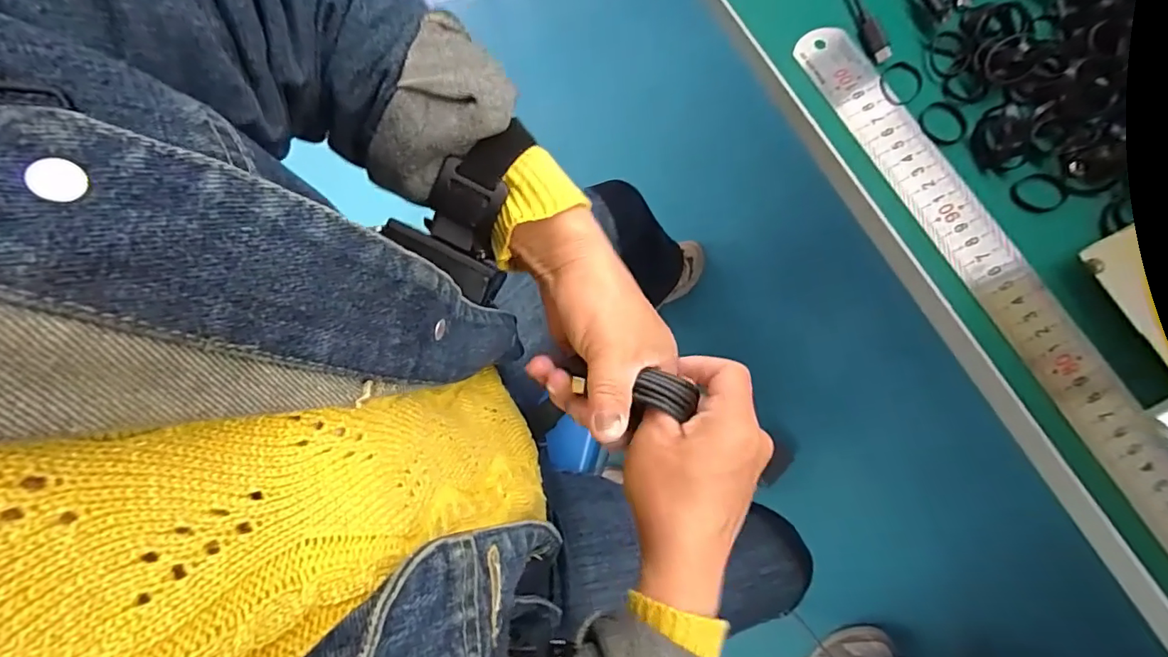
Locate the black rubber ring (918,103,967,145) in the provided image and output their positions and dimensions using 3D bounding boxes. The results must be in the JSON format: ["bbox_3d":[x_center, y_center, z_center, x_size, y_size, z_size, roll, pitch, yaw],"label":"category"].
[{"bbox_3d":[0.214,-0.123,0.311,0.024,0.004,0.028,-6,76,0],"label":"black rubber ring"}]

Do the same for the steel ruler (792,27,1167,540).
[{"bbox_3d":[0.272,0.041,0.270,0.040,0.004,0.522,-28,77,-5],"label":"steel ruler"}]

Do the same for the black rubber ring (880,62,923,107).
[{"bbox_3d":[0.194,-0.150,0.316,0.028,0.004,0.025,-29,77,-5],"label":"black rubber ring"}]

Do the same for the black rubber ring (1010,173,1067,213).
[{"bbox_3d":[0.261,-0.077,0.297,0.029,0.006,0.022,-8,76,0],"label":"black rubber ring"}]

